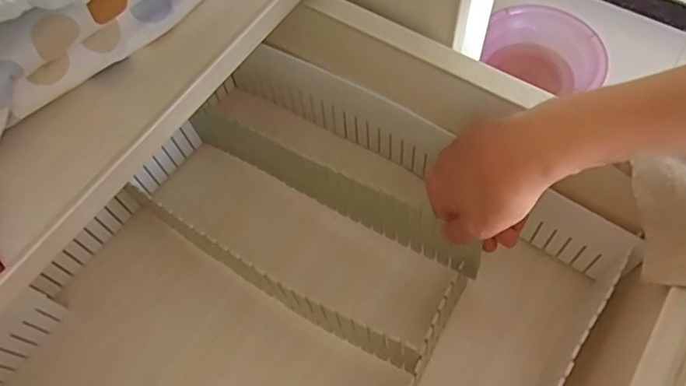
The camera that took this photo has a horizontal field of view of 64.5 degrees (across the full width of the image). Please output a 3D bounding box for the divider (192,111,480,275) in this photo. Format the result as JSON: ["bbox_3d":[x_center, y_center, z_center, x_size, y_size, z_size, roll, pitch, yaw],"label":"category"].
[{"bbox_3d":[-0.021,-0.010,0.469,0.299,0.072,0.007,27,67,22],"label":"divider"}]

